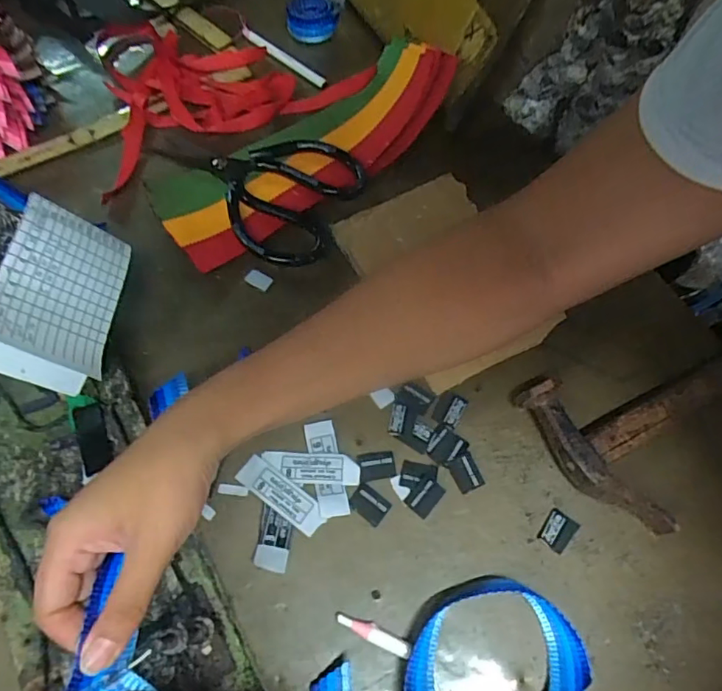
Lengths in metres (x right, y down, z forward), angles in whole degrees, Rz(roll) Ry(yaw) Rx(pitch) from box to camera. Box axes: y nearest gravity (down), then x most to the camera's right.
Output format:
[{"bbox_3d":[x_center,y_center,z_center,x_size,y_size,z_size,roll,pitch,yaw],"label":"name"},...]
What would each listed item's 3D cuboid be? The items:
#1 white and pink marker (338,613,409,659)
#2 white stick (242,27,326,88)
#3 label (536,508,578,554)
[{"bbox_3d":[0.007,0.169,0.313,0.045,0.008,0.010,25,65,10],"label":"white and pink marker"},{"bbox_3d":[-0.078,-0.287,0.524,0.111,0.007,0.012,40,69,16],"label":"white stick"},{"bbox_3d":[0.129,0.121,0.347,0.019,0.004,0.024,36,68,14],"label":"label"}]

